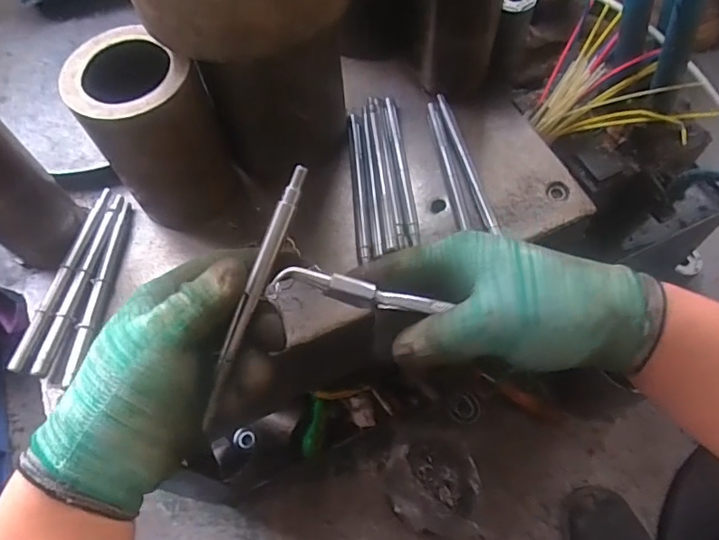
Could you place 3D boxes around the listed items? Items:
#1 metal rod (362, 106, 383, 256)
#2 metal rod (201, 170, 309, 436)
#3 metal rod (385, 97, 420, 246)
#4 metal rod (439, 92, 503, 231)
[{"bbox_3d":[0.010,-0.083,0.461,0.008,0.005,0.160,-5,62,1],"label":"metal rod"},{"bbox_3d":[-0.060,0.013,0.305,0.009,0.006,0.152,22,93,14],"label":"metal rod"},{"bbox_3d":[0.038,-0.092,0.468,0.010,0.009,0.160,-7,62,0],"label":"metal rod"},{"bbox_3d":[0.093,-0.098,0.466,0.010,0.008,0.156,-14,62,-4],"label":"metal rod"}]

